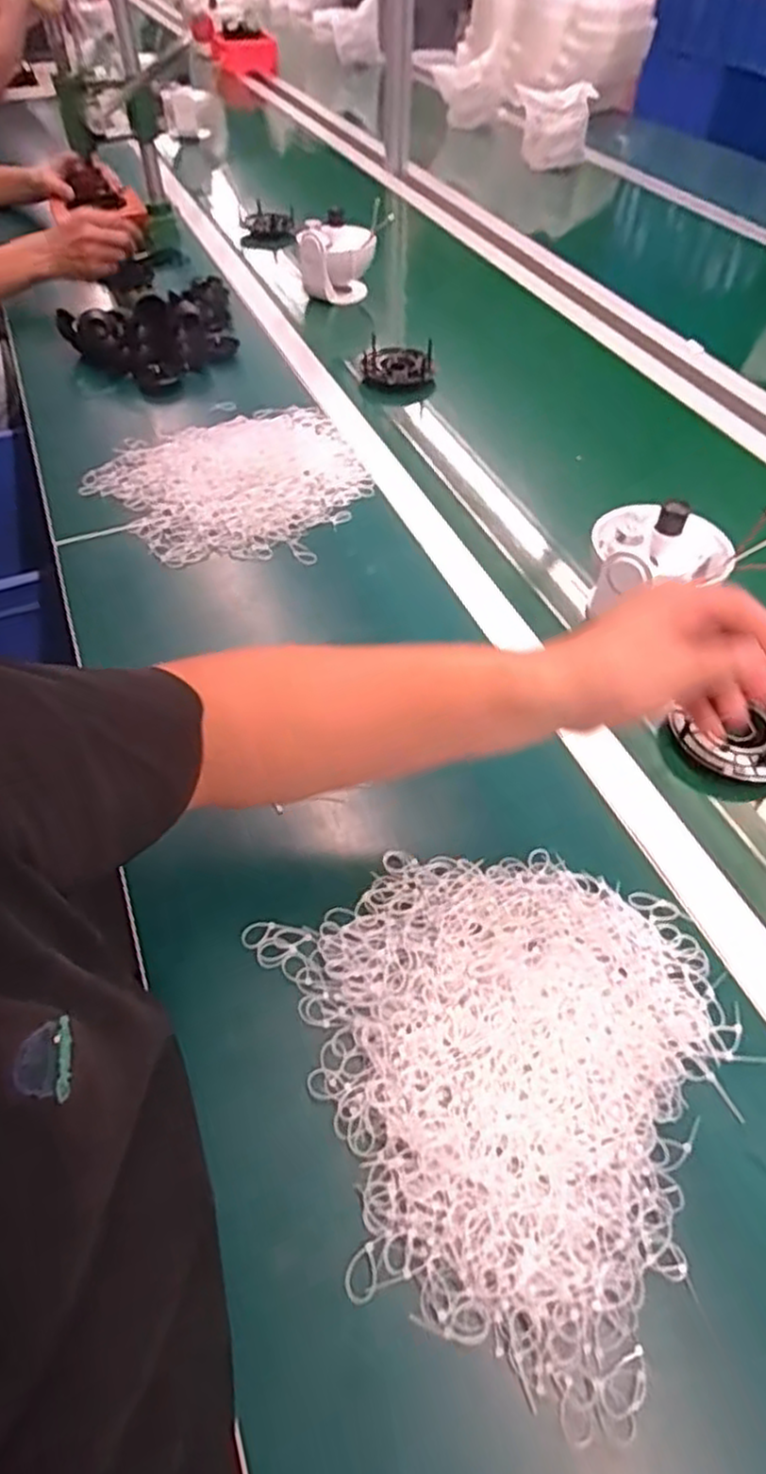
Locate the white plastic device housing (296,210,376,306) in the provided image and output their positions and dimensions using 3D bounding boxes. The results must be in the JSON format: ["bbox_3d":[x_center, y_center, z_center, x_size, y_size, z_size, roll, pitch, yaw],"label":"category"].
[{"bbox_3d":[-0.070,-0.726,1.118,0.118,0.111,0.065,0,53,-1],"label":"white plastic device housing"}]

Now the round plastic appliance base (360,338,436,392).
[{"bbox_3d":[0.025,-0.483,0.971,0.101,0.051,0.097,-8,53,-6],"label":"round plastic appliance base"}]

